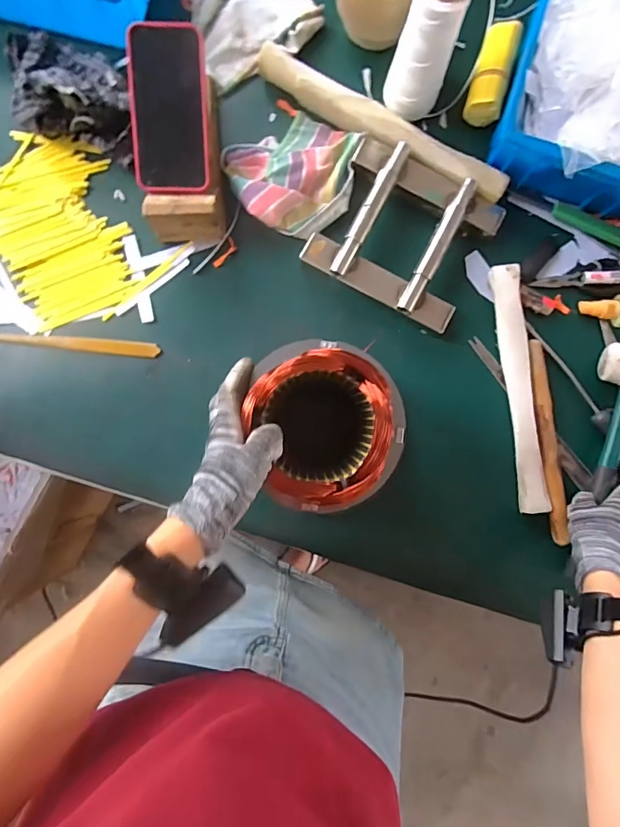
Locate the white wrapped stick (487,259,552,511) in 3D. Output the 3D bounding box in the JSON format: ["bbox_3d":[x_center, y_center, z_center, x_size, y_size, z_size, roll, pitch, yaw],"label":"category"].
[{"bbox_3d":[0.257,-0.030,0.548,0.033,0.028,0.298,-6,87,-3],"label":"white wrapped stick"}]

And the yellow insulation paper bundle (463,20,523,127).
[{"bbox_3d":[0.225,-0.421,0.557,0.040,0.047,0.117,15,86,-2],"label":"yellow insulation paper bundle"}]

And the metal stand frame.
[{"bbox_3d":[0.113,-0.217,0.547,0.197,0.040,0.182,28,86,-1],"label":"metal stand frame"}]

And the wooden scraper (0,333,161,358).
[{"bbox_3d":[-0.292,-0.085,0.543,0.208,0.011,0.019,5,87,-2],"label":"wooden scraper"}]

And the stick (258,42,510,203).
[{"bbox_3d":[0.088,-0.351,0.552,0.333,0.037,0.032,31,86,-1],"label":"stick"}]

